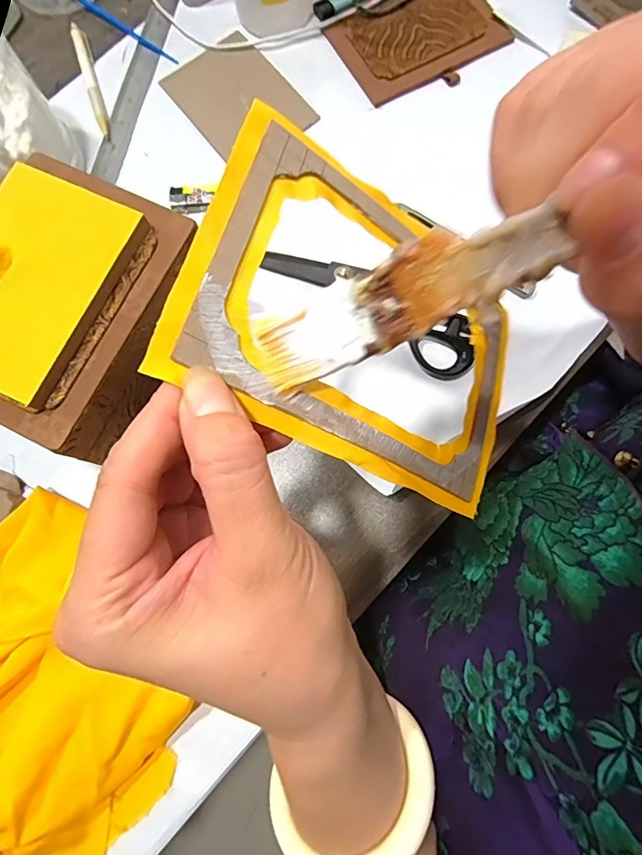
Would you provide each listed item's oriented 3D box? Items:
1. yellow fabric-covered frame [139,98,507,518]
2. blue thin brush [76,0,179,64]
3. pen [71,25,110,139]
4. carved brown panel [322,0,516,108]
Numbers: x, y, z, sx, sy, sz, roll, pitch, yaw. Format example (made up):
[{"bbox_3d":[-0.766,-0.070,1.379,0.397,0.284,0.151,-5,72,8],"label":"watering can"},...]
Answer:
[{"bbox_3d":[0.022,-0.039,0.179,0.145,0.007,0.109,25,74,-26],"label":"yellow fabric-covered frame"},{"bbox_3d":[-0.214,-0.414,0.464,0.175,0.010,0.012,37,81,8],"label":"blue thin brush"},{"bbox_3d":[-0.225,-0.341,0.447,0.014,0.008,0.137,-18,77,-2],"label":"pen"},{"bbox_3d":[0.095,-0.376,0.441,0.147,0.010,0.111,-28,78,-4],"label":"carved brown panel"}]

